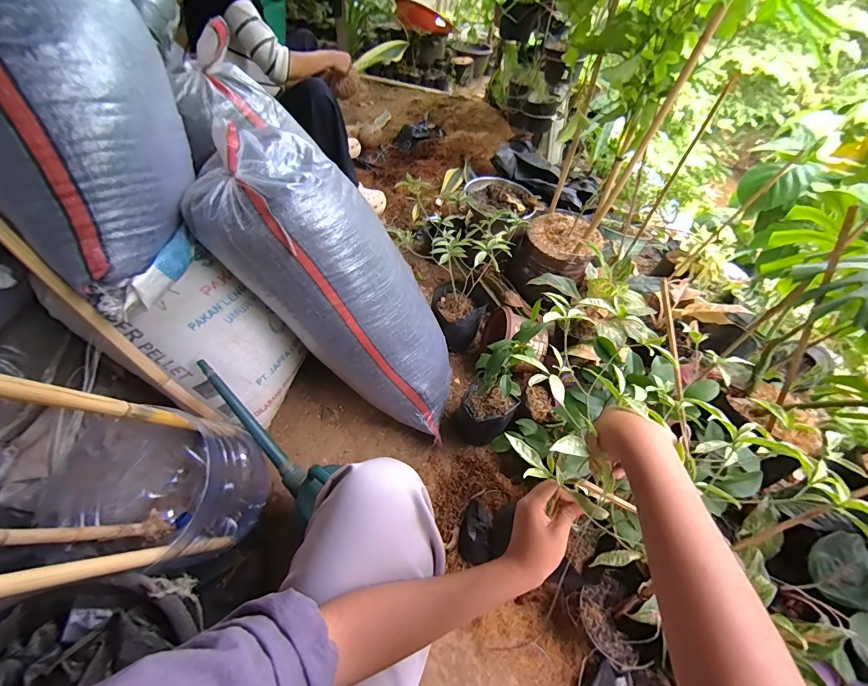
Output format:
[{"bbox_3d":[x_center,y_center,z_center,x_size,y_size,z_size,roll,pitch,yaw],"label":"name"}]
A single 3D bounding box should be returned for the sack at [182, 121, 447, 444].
[{"bbox_3d":[-0.156,-0.109,0.816,0.199,0.675,0.293,-10,35,40],"label":"sack"}]

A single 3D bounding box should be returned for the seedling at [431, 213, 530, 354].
[{"bbox_3d":[0.096,-0.163,1.060,0.186,0.363,0.282,24,51,17],"label":"seedling"}]

